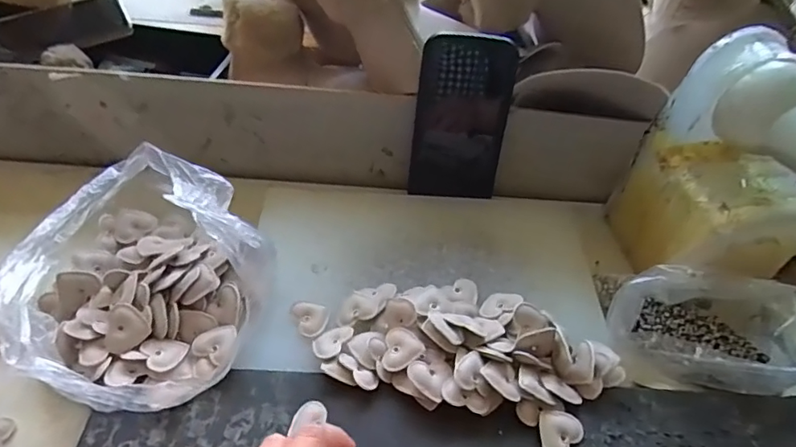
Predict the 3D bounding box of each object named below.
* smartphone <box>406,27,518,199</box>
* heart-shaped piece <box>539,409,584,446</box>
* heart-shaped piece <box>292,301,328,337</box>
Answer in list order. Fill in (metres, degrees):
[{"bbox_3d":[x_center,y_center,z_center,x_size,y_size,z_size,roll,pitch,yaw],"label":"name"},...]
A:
[{"bbox_3d":[0.059,-0.096,0.507,0.083,0.154,0.006,6,31,-1],"label":"smartphone"},{"bbox_3d":[0.112,0.144,0.371,0.031,0.007,0.031,3,45,-3],"label":"heart-shaped piece"},{"bbox_3d":[-0.069,0.074,0.425,0.027,0.009,0.028,3,45,-3],"label":"heart-shaped piece"}]

